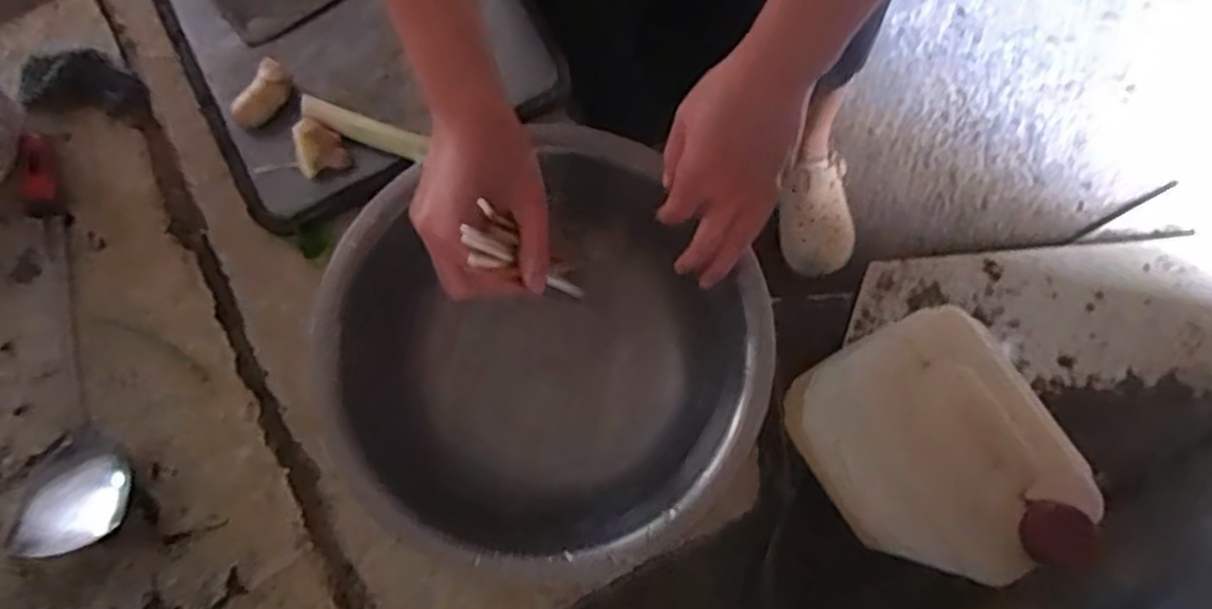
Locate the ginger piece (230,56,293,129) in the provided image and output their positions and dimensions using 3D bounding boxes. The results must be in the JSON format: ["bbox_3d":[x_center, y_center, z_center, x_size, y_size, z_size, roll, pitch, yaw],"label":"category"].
[{"bbox_3d":[-0.294,-0.178,0.669,0.024,0.022,0.061,26,80,5],"label":"ginger piece"}]

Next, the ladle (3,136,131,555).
[{"bbox_3d":[-0.462,0.032,0.647,0.096,0.035,0.351,-19,75,-3],"label":"ladle"}]

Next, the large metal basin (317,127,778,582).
[{"bbox_3d":[-0.045,0.039,0.594,0.306,0.084,0.314,0,75,2],"label":"large metal basin"}]

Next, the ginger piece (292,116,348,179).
[{"bbox_3d":[-0.242,-0.134,0.657,0.036,0.034,0.039,-21,80,-3],"label":"ginger piece"}]

